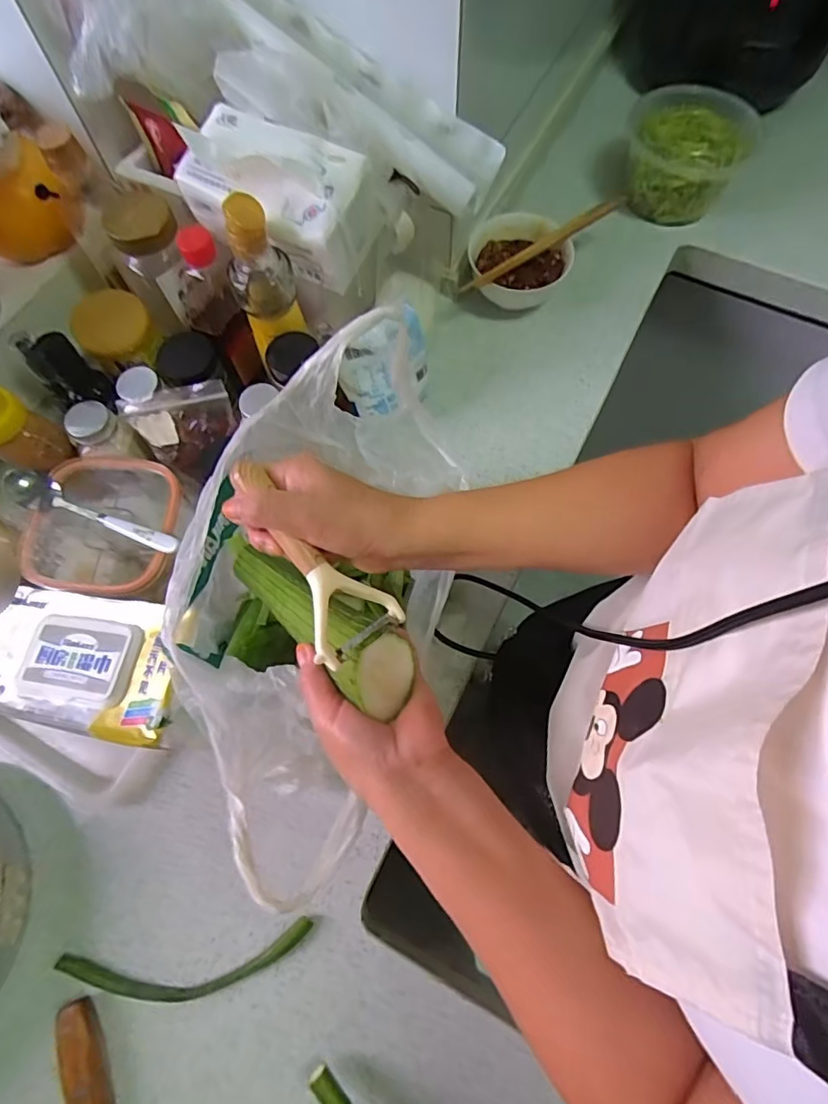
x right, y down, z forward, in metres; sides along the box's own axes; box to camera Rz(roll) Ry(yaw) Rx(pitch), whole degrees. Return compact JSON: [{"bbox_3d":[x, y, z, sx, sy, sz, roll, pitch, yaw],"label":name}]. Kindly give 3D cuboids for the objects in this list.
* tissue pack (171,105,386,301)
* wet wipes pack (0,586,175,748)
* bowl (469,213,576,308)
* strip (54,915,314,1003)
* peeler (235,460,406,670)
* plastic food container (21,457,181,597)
[{"bbox_3d":[-0.120,-0.320,0.500,0.165,0.089,0.086,22,71,9],"label":"tissue pack"},{"bbox_3d":[-0.293,0.092,0.472,0.200,0.038,0.111,10,69,5],"label":"wet wipes pack"},{"bbox_3d":[0.136,-0.357,0.694,0.127,0.067,0.117,-4,69,0],"label":"bowl"},{"bbox_3d":[-0.191,0.349,0.458,0.206,0.012,0.044,-8,69,-2],"label":"strip"},{"bbox_3d":[-0.059,0.001,0.342,0.062,0.020,0.135,-19,78,-36],"label":"peeler"},{"bbox_3d":[-0.298,-0.015,0.557,0.143,0.094,0.143,5,69,3],"label":"plastic food container"}]

